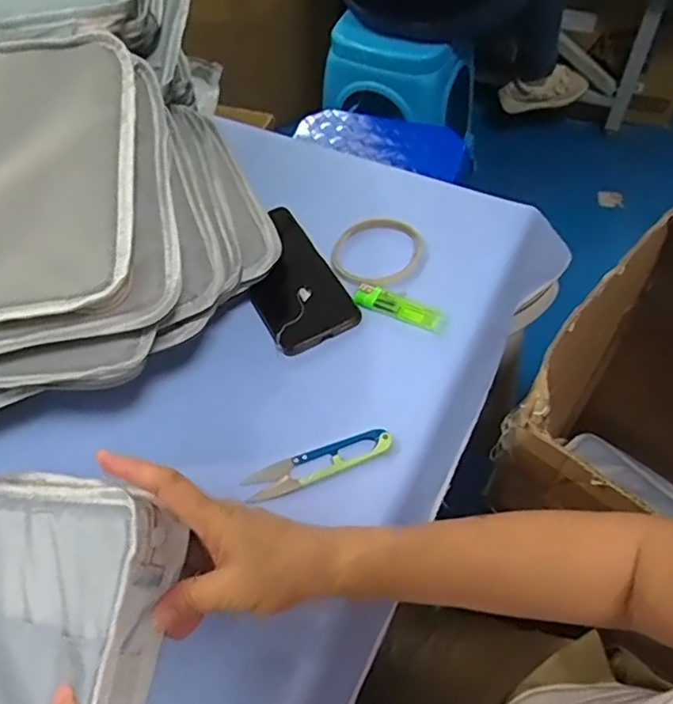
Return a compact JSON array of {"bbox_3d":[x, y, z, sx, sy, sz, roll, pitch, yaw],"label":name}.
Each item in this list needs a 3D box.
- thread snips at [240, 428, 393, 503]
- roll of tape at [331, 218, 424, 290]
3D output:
[{"bbox_3d":[-0.013,0.088,0.472,0.117,0.014,0.027,-19,56,-8],"label":"thread snips"},{"bbox_3d":[0.037,-0.098,0.593,0.086,0.018,0.088,-2,56,3],"label":"roll of tape"}]

